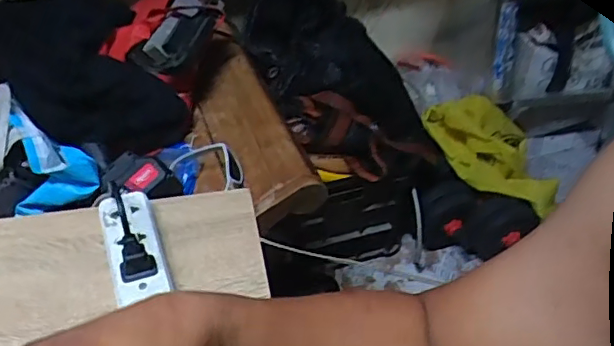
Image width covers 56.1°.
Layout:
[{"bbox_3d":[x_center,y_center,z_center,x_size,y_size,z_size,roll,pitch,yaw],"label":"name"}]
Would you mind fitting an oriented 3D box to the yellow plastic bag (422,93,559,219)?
[{"bbox_3d":[0.491,-0.059,1.460,0.251,0.105,0.360,-23,49,-24],"label":"yellow plastic bag"}]

